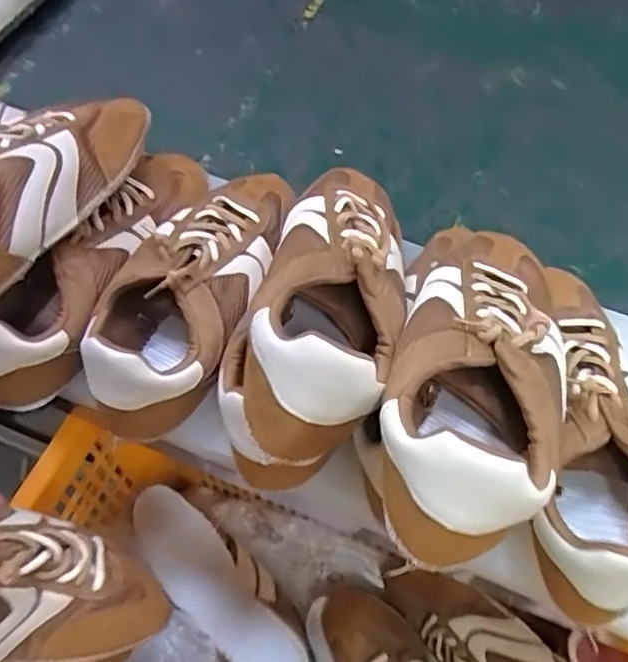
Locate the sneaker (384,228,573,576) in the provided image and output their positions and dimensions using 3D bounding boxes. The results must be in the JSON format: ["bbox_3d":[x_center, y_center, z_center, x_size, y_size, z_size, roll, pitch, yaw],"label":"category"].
[{"bbox_3d":[0.104,0.010,0.386,0.102,0.076,0.257,17,47,9],"label":"sneaker"}]

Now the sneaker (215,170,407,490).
[{"bbox_3d":[0.006,-0.032,0.409,0.109,0.108,0.234,16,62,9],"label":"sneaker"}]

